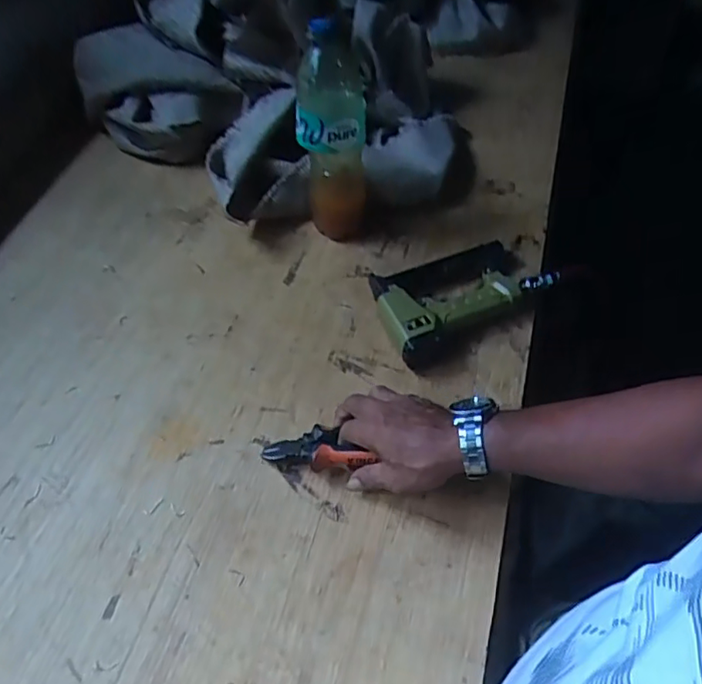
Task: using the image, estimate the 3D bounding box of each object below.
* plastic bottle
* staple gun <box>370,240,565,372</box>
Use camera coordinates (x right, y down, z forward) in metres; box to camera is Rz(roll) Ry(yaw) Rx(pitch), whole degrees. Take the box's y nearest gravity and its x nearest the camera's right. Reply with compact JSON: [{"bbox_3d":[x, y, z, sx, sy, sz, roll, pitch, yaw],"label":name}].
[{"bbox_3d":[-0.022,-0.247,0.720,0.080,0.279,0.061,-2,52,0],"label":"plastic bottle"},{"bbox_3d":[0.130,-0.065,0.720,0.227,0.048,0.143,-26,56,-18],"label":"staple gun"}]

